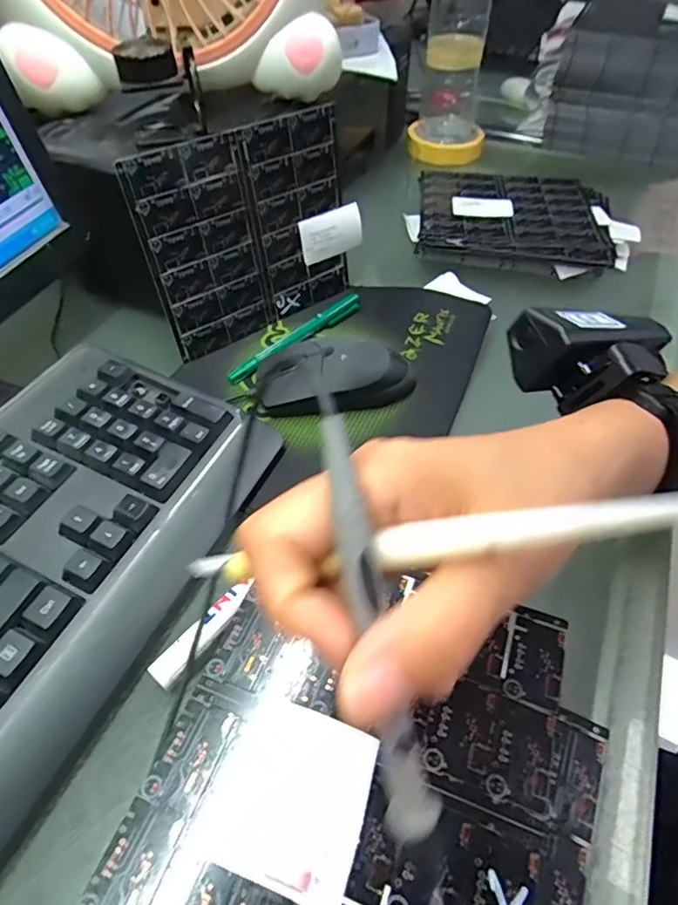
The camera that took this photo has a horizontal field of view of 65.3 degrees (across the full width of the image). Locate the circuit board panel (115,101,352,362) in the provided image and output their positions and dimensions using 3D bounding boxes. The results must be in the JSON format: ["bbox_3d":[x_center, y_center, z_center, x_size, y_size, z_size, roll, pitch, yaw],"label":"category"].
[{"bbox_3d":[-0.062,-0.162,0.397,0.163,0.141,0.005,-32,49,-24],"label":"circuit board panel"}]

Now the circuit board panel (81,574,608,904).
[{"bbox_3d":[0.006,0.132,0.191,0.155,0.006,0.185,20,54,15],"label":"circuit board panel"}]

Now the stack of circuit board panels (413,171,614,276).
[{"bbox_3d":[0.172,-0.235,0.528,0.179,0.025,0.150,9,51,7],"label":"stack of circuit board panels"}]

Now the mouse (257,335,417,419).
[{"bbox_3d":[-0.002,-0.052,0.370,0.108,0.032,0.058,-1,51,-1],"label":"mouse"}]

